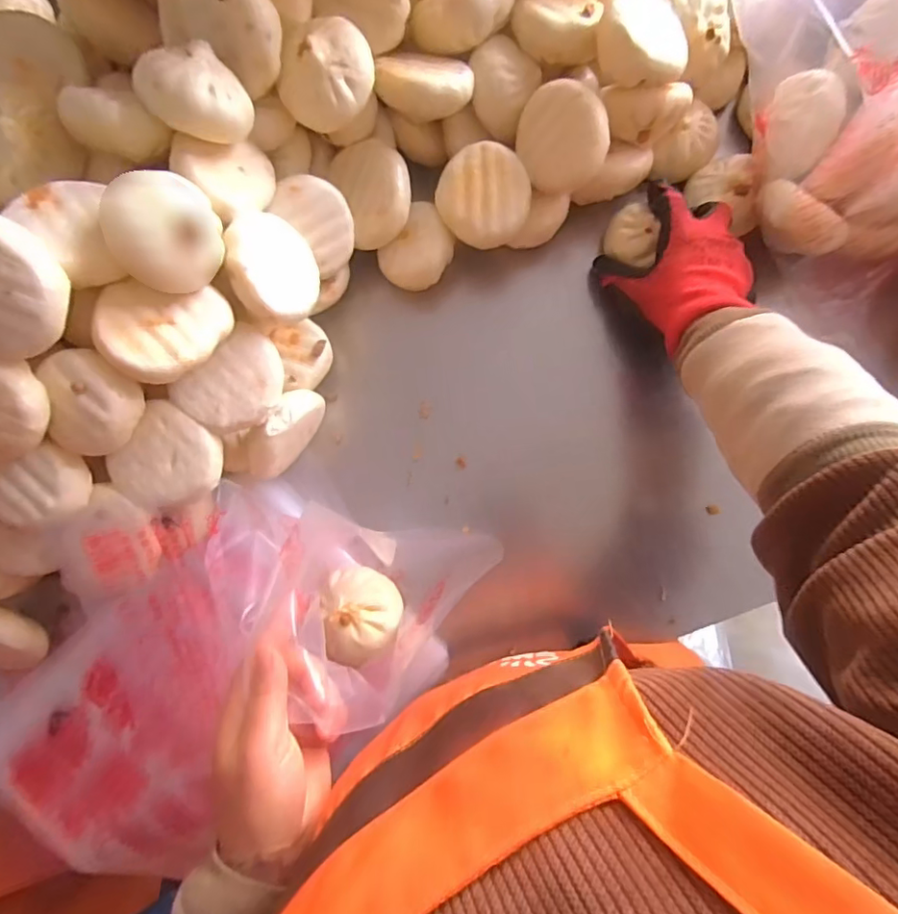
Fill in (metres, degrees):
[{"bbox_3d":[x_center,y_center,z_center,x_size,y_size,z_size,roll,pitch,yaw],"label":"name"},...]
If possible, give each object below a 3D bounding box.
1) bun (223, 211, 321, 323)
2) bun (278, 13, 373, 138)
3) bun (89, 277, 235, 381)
[{"bbox_3d":[-0.139,-0.140,0.419,0.075,0.037,0.069,58,47,-23],"label":"bun"},{"bbox_3d":[-0.089,-0.278,0.401,0.060,0.034,0.064,33,86,5],"label":"bun"},{"bbox_3d":[-0.200,-0.088,0.386,0.083,0.037,0.070,-42,95,-29],"label":"bun"}]

